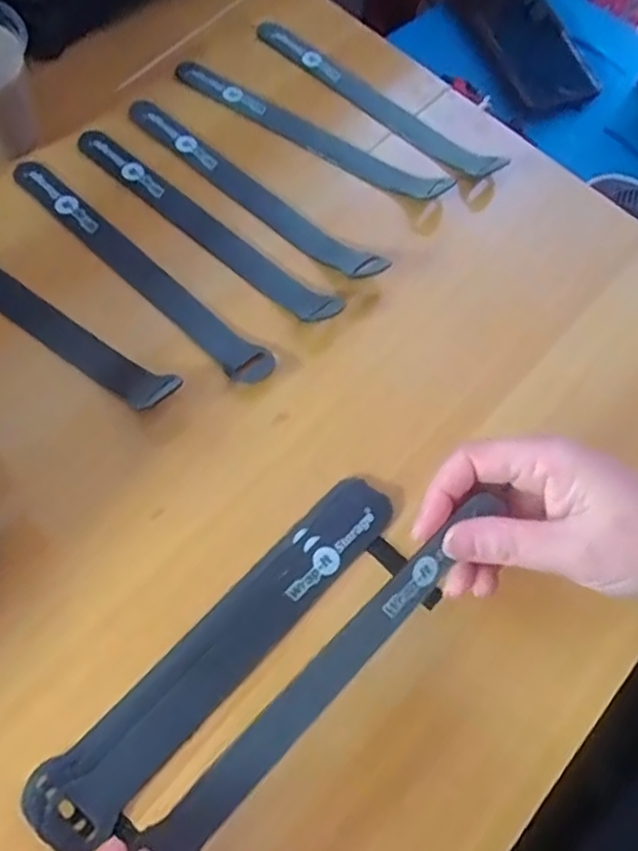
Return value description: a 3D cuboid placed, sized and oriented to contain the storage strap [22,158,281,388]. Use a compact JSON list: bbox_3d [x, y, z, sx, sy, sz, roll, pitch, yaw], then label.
[{"bbox_3d":[-0.103,-0.090,0.381,0.202,0.004,0.023,40,68,15],"label":"storage strap"}]

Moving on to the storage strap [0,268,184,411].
[{"bbox_3d":[-0.157,-0.067,0.361,0.201,0.017,0.021,34,66,12],"label":"storage strap"}]

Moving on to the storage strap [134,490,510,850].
[{"bbox_3d":[0.010,0.095,0.277,0.017,0.009,0.181,43,83,16],"label":"storage strap"}]

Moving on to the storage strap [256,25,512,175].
[{"bbox_3d":[0.036,-0.220,0.452,0.204,0.014,0.022,42,69,16],"label":"storage strap"}]

